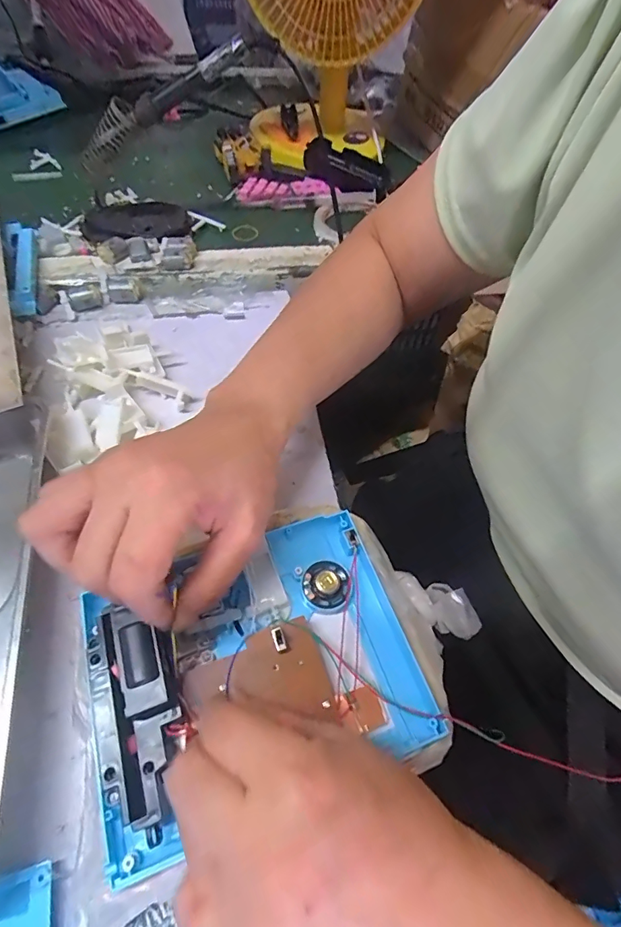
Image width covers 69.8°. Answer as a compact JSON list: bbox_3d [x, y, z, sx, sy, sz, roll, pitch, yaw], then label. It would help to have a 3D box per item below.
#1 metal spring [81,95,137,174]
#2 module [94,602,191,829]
[{"bbox_3d":[-0.196,-0.313,0.429,0.026,0.074,0.021,28,43,-42],"label":"metal spring"},{"bbox_3d":[-0.077,0.111,0.205,0.032,0.019,0.087,-11,77,-12],"label":"module"}]

